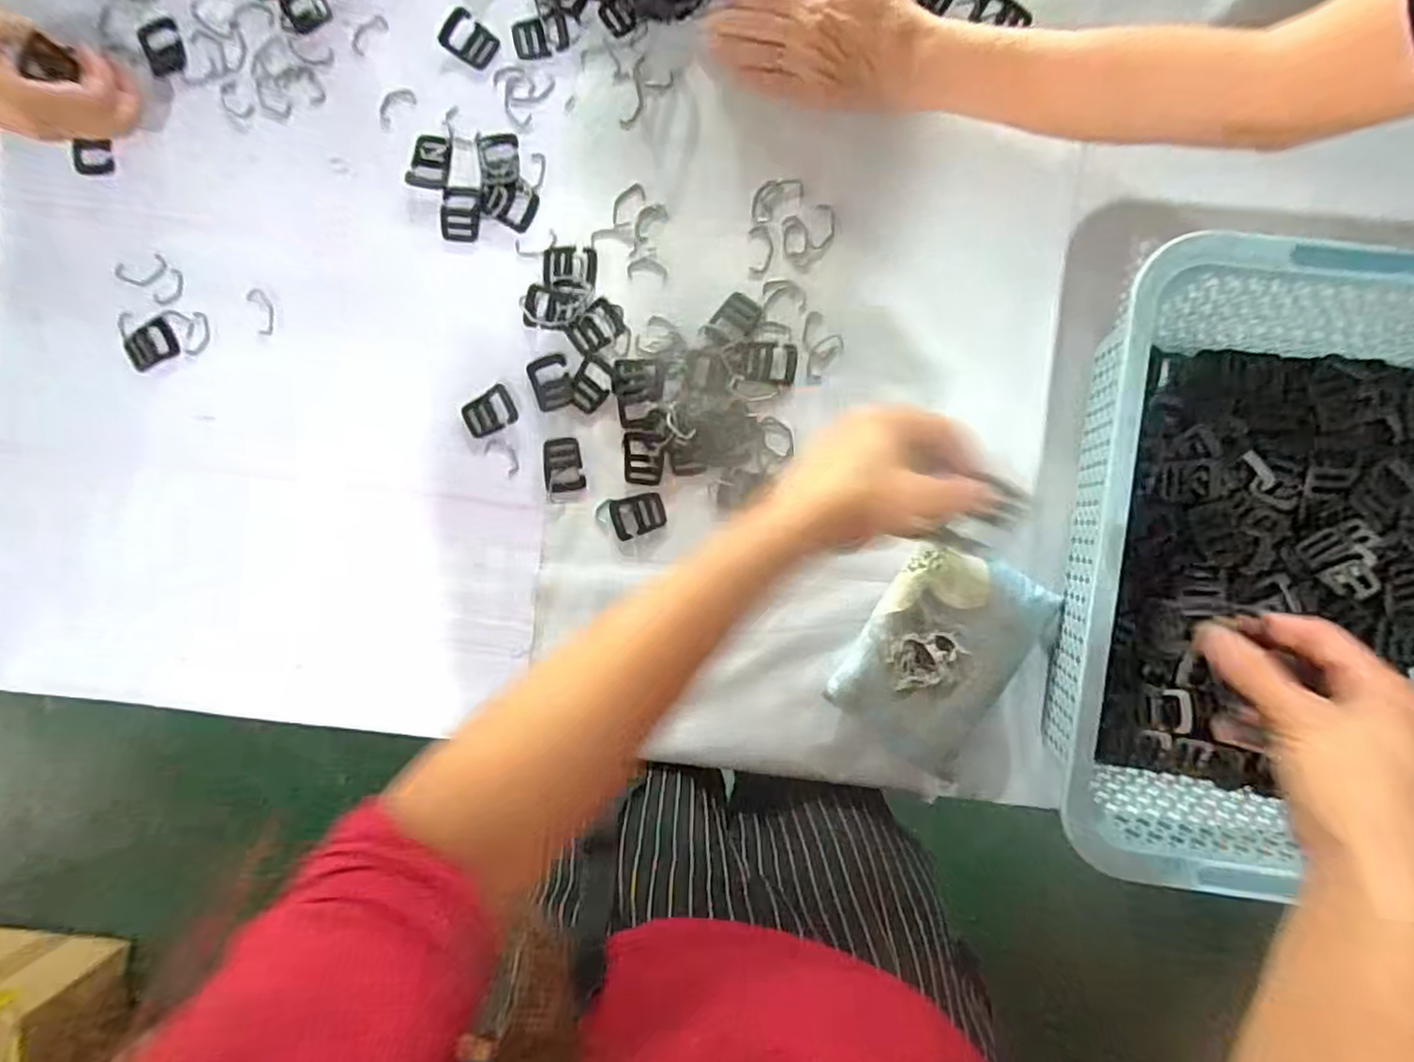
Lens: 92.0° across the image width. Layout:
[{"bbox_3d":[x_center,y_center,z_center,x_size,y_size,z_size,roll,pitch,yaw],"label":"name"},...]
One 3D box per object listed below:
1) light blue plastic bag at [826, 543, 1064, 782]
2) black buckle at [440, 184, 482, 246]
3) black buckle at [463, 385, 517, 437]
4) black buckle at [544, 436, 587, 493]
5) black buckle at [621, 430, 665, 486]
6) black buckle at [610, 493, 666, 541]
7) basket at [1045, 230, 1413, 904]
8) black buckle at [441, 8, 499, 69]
[{"bbox_3d":[0.180,0.097,0.525,0.126,0.037,0.158,31,95,1],"label":"light blue plastic bag"},{"bbox_3d":[-0.198,-0.254,0.549,0.031,0.004,0.045,3,94,3],"label":"black buckle"},{"bbox_3d":[-0.176,-0.096,0.554,0.043,0.004,0.032,-29,91,4],"label":"black buckle"},{"bbox_3d":[-0.116,-0.053,0.552,0.031,0.004,0.042,-6,93,4],"label":"black buckle"},{"bbox_3d":[-0.052,-0.058,0.545,0.033,0.004,0.041,7,94,3],"label":"black buckle"},{"bbox_3d":[-0.055,-0.013,0.544,0.041,0.004,0.032,-16,92,4],"label":"black buckle"},{"bbox_3d":[0.388,0.021,0.463,0.288,0.133,0.379,5,94,3],"label":"basket"},{"bbox_3d":[-0.190,-0.390,0.542,0.047,0.004,0.032,43,95,0],"label":"black buckle"}]

